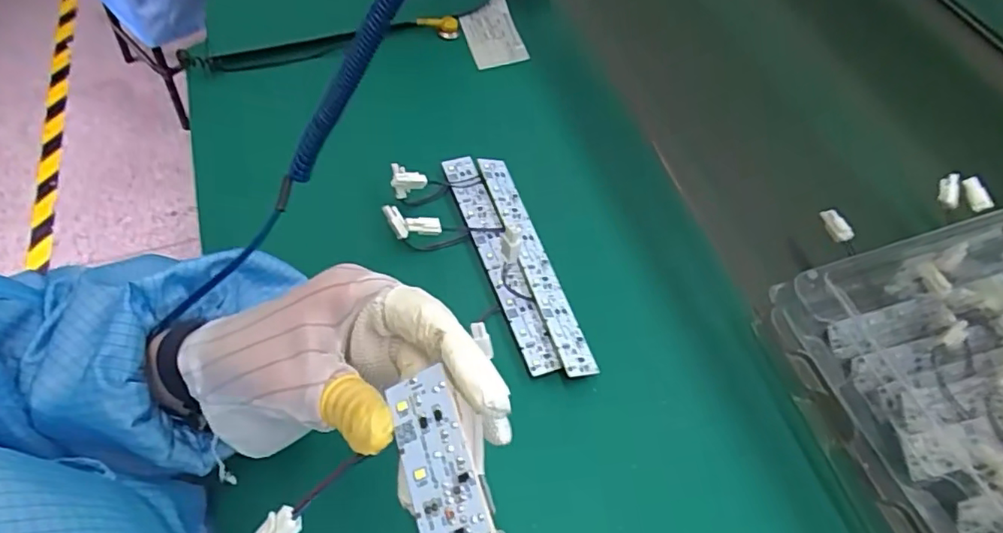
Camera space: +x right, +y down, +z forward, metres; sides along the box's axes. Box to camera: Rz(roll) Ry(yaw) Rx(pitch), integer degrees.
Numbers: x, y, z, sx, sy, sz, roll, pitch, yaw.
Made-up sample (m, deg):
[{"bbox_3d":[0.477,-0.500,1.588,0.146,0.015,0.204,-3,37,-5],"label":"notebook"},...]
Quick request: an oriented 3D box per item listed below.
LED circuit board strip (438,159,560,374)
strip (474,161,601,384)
[{"bbox_3d":[-0.003,-0.008,0.414,0.024,0.010,0.190,-17,60,-11],"label":"LED circuit board strip"},{"bbox_3d":[0.022,-0.008,0.409,0.023,0.009,0.191,-15,60,-10],"label":"strip"}]

